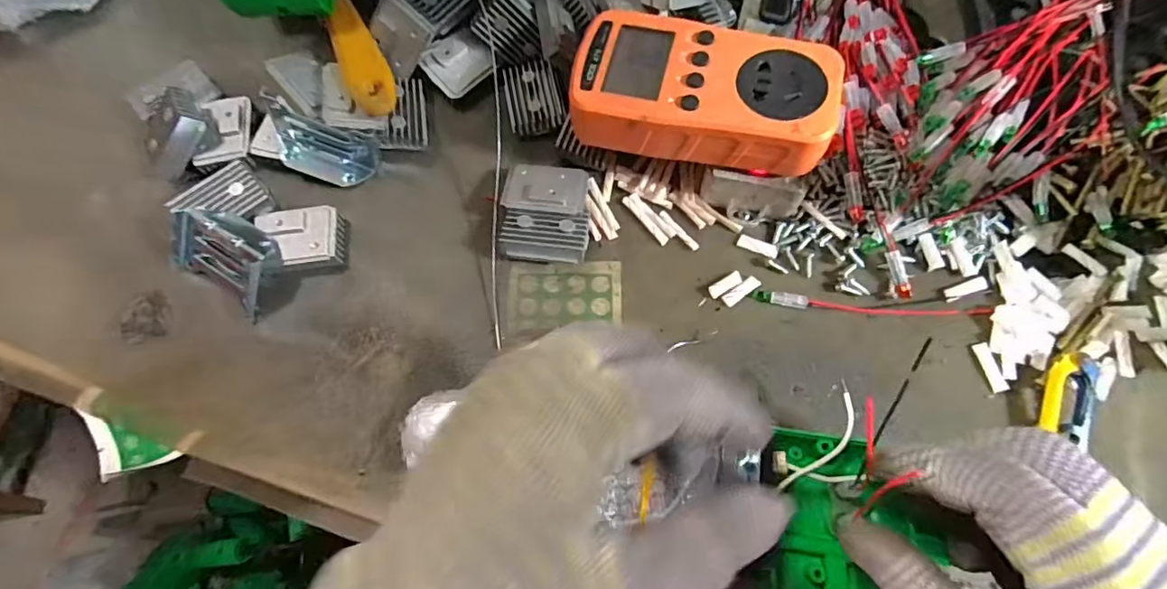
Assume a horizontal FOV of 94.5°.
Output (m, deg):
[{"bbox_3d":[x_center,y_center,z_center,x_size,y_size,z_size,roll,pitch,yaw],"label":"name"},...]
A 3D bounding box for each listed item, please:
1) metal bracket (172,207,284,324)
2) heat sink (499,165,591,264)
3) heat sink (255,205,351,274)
[{"bbox_3d":[-0.193,-0.024,0.288,0.062,0.019,0.039,31,74,11],"label":"metal bracket"},{"bbox_3d":[-0.021,-0.045,0.299,0.046,0.019,0.057,2,70,2],"label":"heat sink"},{"bbox_3d":[-0.155,-0.029,0.297,0.045,0.015,0.036,-9,70,-2],"label":"heat sink"}]

